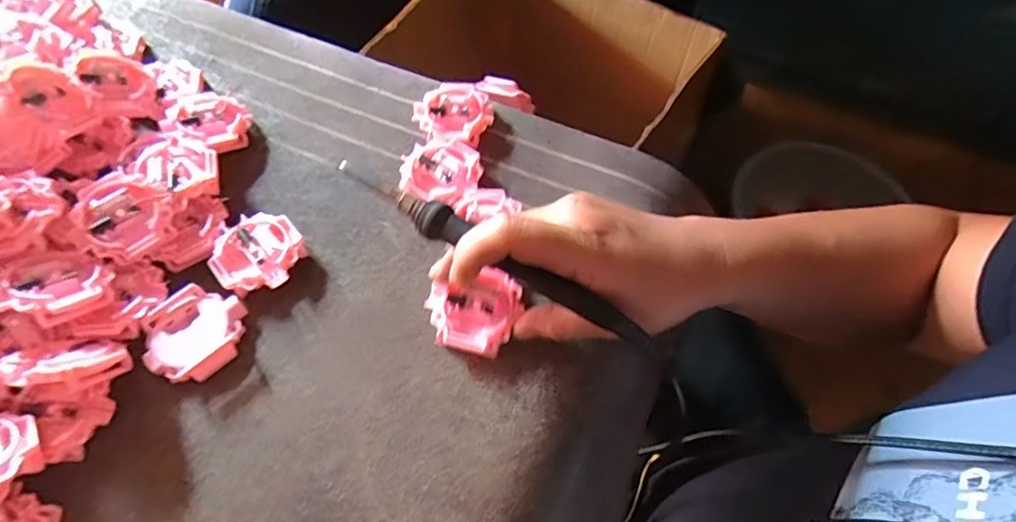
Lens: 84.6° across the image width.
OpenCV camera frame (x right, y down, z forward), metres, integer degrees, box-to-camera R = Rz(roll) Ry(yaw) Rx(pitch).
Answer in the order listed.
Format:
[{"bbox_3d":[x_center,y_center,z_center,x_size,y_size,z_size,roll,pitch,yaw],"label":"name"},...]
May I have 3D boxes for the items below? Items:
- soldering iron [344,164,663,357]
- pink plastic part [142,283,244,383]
[{"bbox_3d":[-0.011,-0.006,0.291,0.195,0.014,0.016,30,66,14],"label":"soldering iron"},{"bbox_3d":[-0.180,0.041,0.320,0.050,0.010,0.053,38,68,20],"label":"pink plastic part"}]

